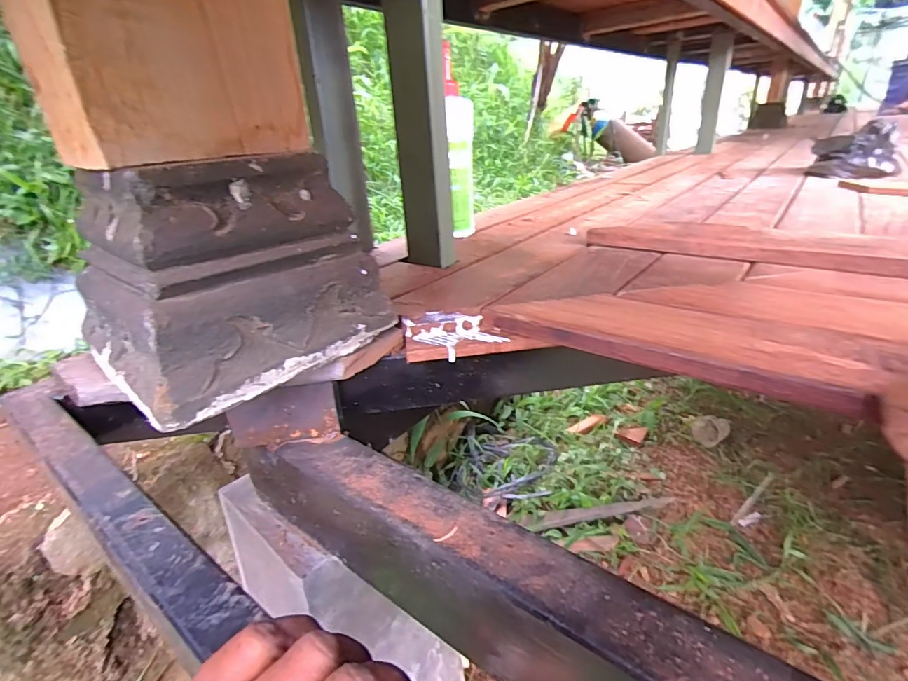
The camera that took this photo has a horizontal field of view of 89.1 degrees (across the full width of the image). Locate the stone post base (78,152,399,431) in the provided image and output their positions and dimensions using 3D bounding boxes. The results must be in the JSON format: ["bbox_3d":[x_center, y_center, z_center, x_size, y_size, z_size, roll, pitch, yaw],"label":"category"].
[{"bbox_3d":[-0.187,-0.063,0.371,0.175,0.145,0.193,17,33,37],"label":"stone post base"}]

